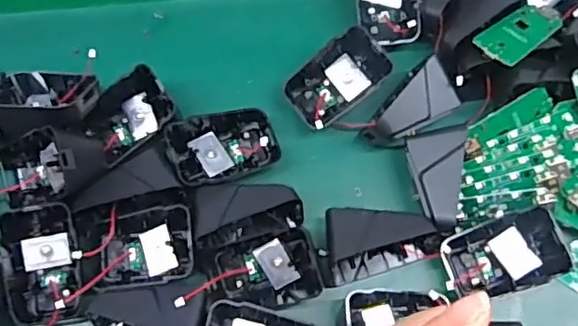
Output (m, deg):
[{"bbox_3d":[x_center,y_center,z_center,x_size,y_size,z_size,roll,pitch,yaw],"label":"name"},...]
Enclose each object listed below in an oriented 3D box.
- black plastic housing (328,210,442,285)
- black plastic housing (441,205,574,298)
[{"bbox_3d":[0.057,0.051,0.375,0.069,0.040,0.044,0,72,-1],"label":"black plastic housing"},{"bbox_3d":[0.133,0.059,0.373,0.069,0.021,0.046,-24,87,21],"label":"black plastic housing"}]

